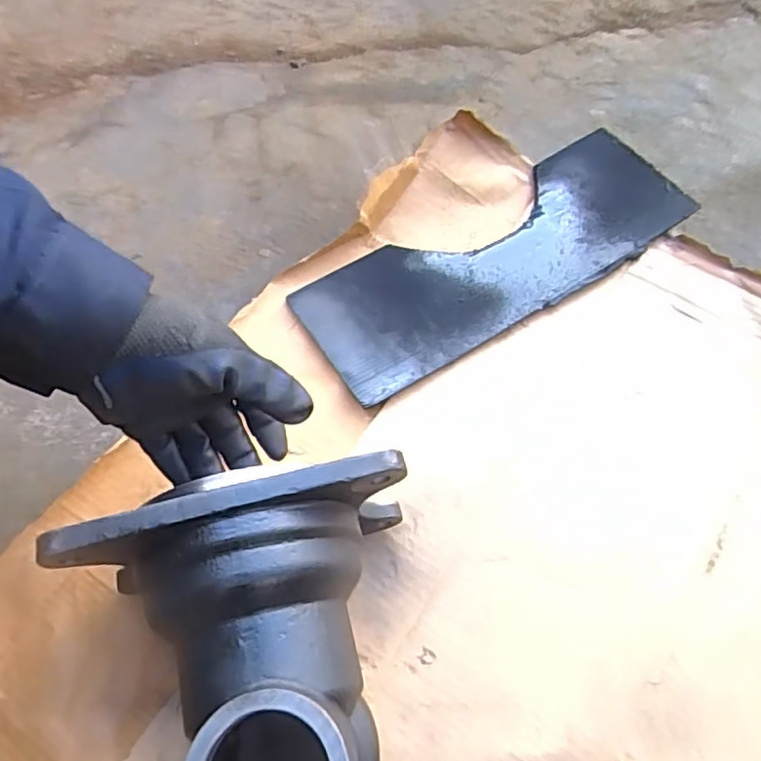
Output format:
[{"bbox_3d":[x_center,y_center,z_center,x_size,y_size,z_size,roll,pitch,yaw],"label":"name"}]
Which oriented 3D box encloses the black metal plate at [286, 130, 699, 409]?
[{"bbox_3d":[0.113,-0.119,0.598,0.387,0.009,0.139,-30,64,-13],"label":"black metal plate"}]

